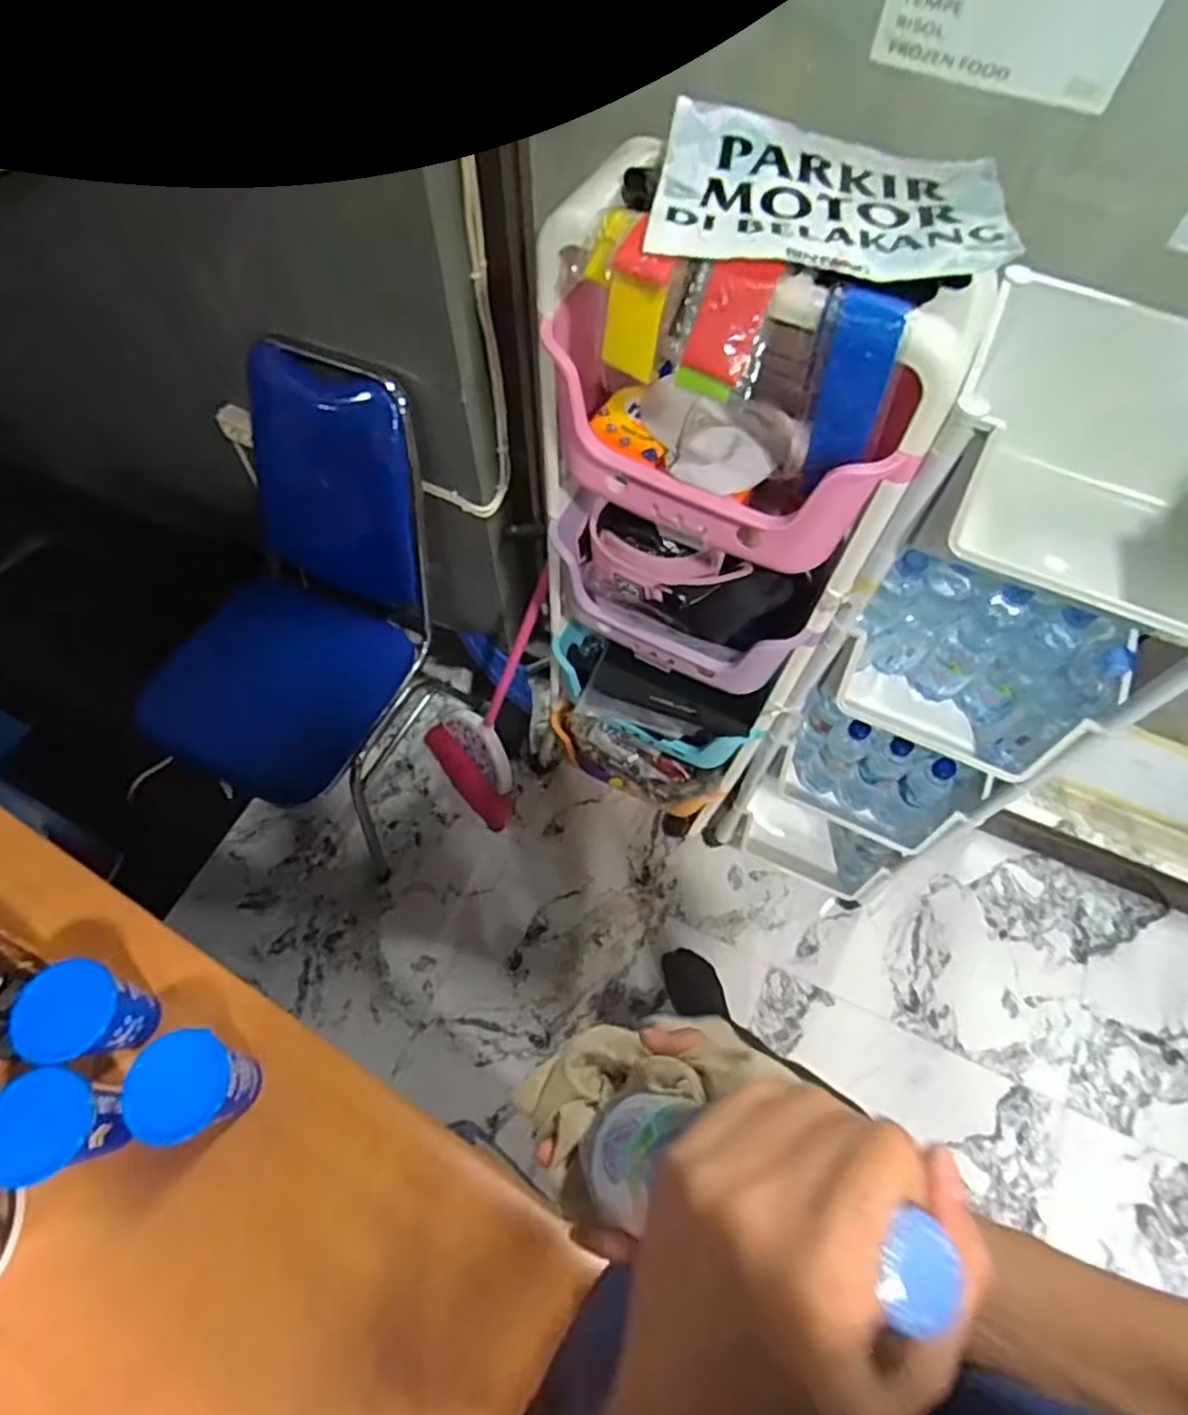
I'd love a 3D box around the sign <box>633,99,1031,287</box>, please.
[{"bbox_3d":[0.207,-0.452,0.626,0.295,0.026,0.232,10,60,4],"label":"sign"}]

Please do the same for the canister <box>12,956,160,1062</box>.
[{"bbox_3d":[-0.497,0.305,0.712,0.074,0.133,0.086,6,63,2],"label":"canister"}]

